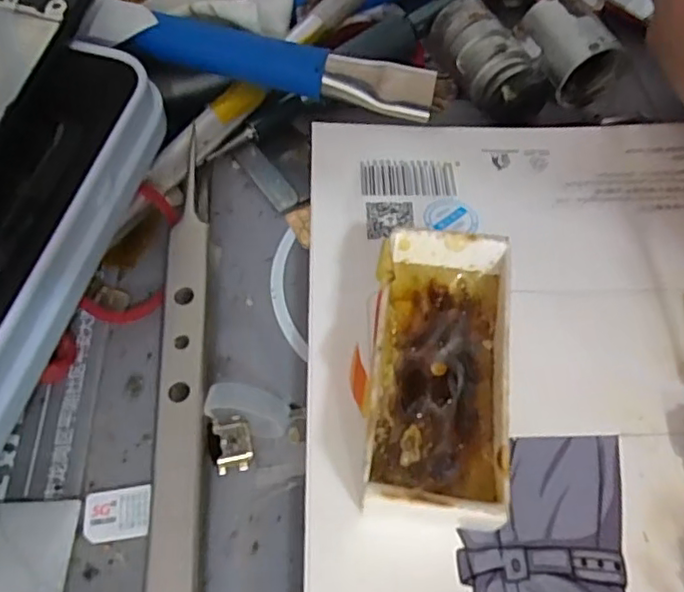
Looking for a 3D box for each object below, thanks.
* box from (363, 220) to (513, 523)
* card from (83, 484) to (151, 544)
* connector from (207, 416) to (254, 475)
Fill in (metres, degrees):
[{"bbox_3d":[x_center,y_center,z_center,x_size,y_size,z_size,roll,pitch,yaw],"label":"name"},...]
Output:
[{"bbox_3d":[0.016,0.015,0.102,0.022,0.020,0.047,6,58,6],"label":"box"},{"bbox_3d":[-0.041,0.040,0.112,0.012,0.004,0.009,-8,59,-2],"label":"card"},{"bbox_3d":[-0.021,0.028,0.115,0.007,0.005,0.009,-13,58,-6],"label":"connector"}]

